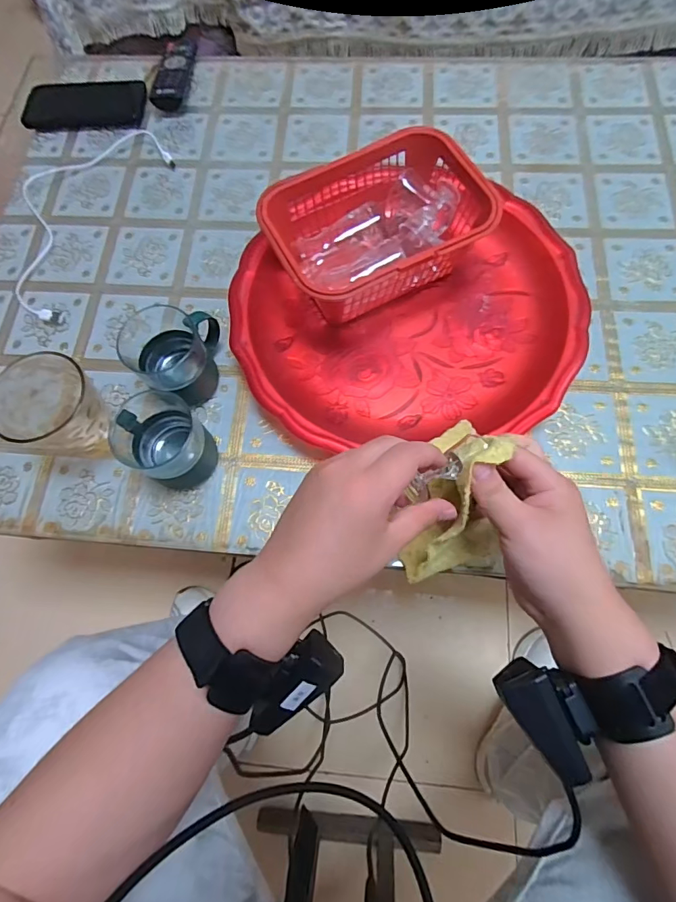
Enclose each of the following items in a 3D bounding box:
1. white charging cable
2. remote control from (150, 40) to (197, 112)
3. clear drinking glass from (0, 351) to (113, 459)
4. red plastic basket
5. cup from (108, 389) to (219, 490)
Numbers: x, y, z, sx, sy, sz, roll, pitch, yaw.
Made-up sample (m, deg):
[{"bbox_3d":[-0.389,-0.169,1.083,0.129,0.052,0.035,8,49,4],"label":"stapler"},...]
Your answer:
[{"bbox_3d":[-0.331,-0.308,0.562,0.146,0.014,0.294,23,73,10],"label":"white charging cable"},{"bbox_3d":[-0.231,-0.537,0.631,0.042,0.023,0.129,3,71,3],"label":"remote control"},{"bbox_3d":[-0.259,-0.034,0.424,0.080,0.093,0.082,-1,71,2],"label":"clear drinking glass"},{"bbox_3d":[0.040,-0.219,0.467,0.205,0.102,0.141,-27,72,-7],"label":"red plastic basket"},{"bbox_3d":[-0.163,-0.007,0.424,0.075,0.067,0.082,-1,71,2],"label":"cup"}]

